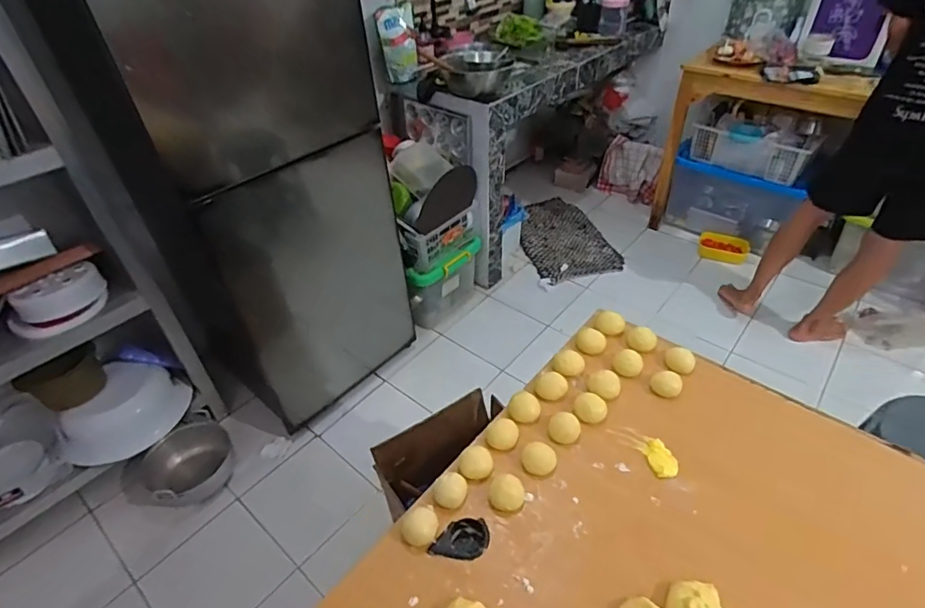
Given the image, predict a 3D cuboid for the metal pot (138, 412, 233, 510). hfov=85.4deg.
[{"bbox_3d":[-0.781,0.472,1.444,0.192,0.137,0.247,27,50,29],"label":"metal pot"}]

